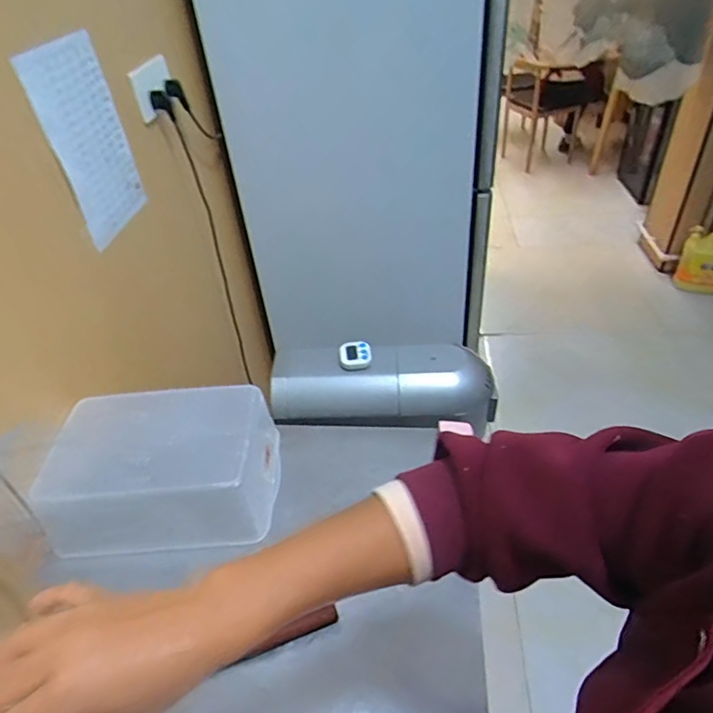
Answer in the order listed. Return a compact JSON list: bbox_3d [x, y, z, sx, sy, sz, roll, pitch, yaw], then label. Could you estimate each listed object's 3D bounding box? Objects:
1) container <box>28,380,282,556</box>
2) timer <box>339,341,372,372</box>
[{"bbox_3d":[-0.270,0.153,0.744,0.296,0.119,0.199,-6,40,-1],"label":"container"},{"bbox_3d":[-0.002,-0.004,1.049,0.064,0.019,0.060,-6,60,4],"label":"timer"}]

